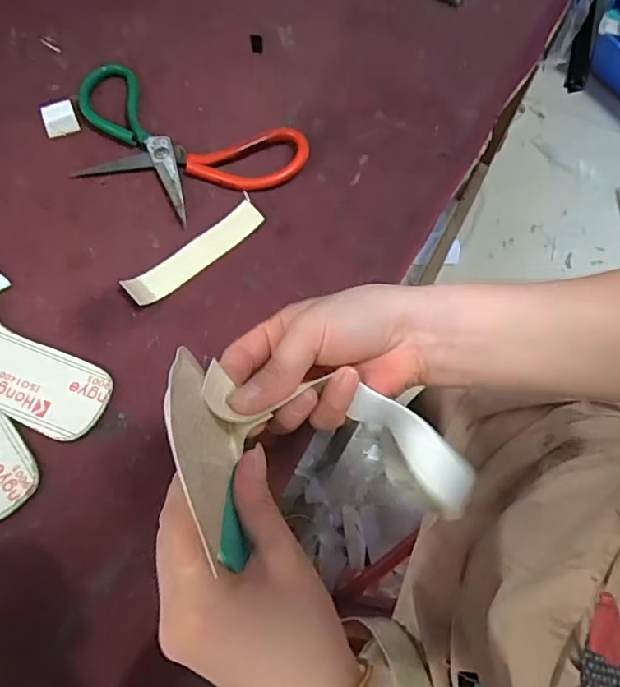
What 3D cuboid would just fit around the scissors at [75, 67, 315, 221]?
[{"bbox_3d":[-0.115,-0.169,0.458,0.207,0.015,0.116,25,67,9],"label":"scissors"}]

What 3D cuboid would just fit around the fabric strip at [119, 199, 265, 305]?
[{"bbox_3d":[-0.087,-0.070,0.417,0.118,0.008,0.025,-39,72,-17],"label":"fabric strip"}]

